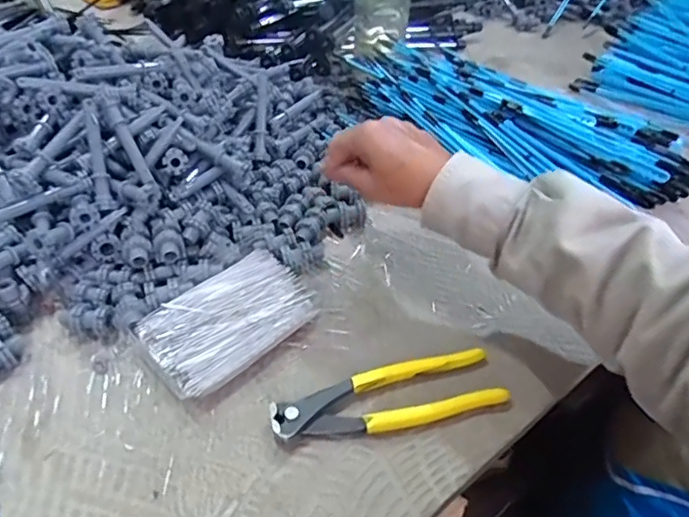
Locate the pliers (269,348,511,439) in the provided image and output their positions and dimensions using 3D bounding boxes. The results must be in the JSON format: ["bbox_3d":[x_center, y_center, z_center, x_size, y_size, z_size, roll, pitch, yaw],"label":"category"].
[{"bbox_3d":[0.031,0.099,0.376,0.164,0.014,0.050,-9,47,-12],"label":"pliers"}]

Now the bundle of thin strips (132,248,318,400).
[{"bbox_3d":[-0.089,0.049,0.416,0.081,0.025,0.131,36,54,28],"label":"bundle of thin strips"}]

